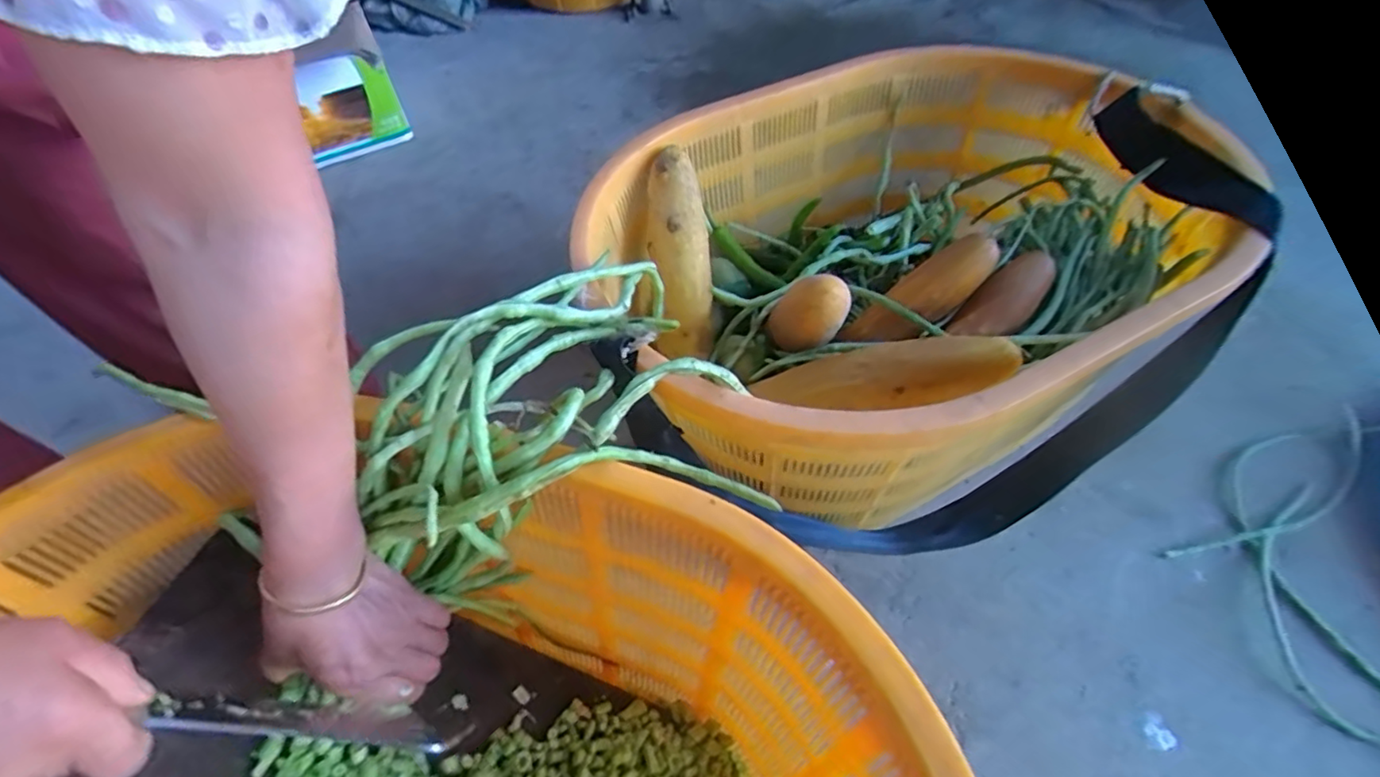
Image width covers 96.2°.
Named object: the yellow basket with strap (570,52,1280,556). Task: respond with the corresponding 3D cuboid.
[{"bbox_3d":[0.202,-0.117,0.634,0.573,0.250,0.464,-16,52,-13],"label":"yellow basket with strap"}]

